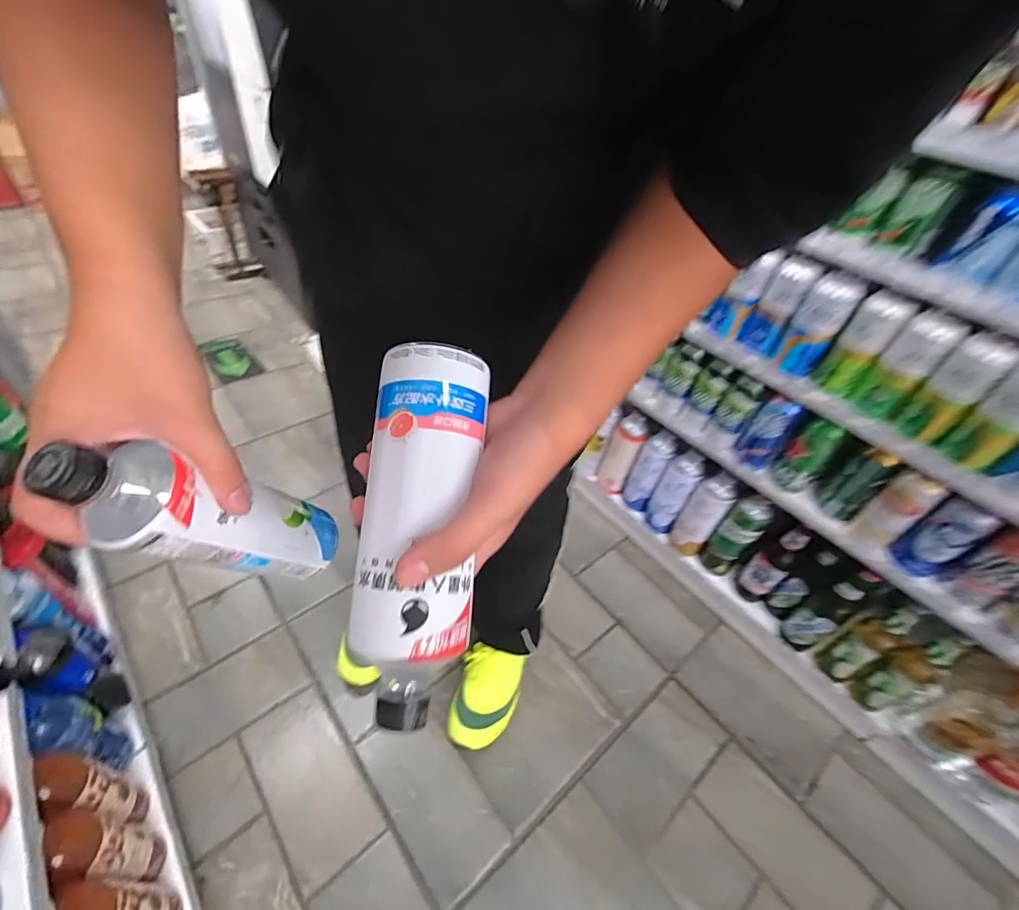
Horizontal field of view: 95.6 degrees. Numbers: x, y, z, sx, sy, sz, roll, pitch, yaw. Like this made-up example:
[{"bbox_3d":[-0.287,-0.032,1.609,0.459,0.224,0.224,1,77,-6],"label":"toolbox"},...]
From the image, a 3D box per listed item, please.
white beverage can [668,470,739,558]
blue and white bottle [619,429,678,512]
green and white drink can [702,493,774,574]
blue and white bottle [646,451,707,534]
[{"bbox_3d":[0.448,0.142,1.082,0.080,0.229,0.061,37,51,25],"label":"white beverage can"},{"bbox_3d":[0.344,0.044,1.161,0.076,0.224,0.070,23,46,13],"label":"blue and white bottle"},{"bbox_3d":[0.512,0.186,1.056,0.078,0.235,0.055,35,50,24],"label":"green and white drink can"},{"bbox_3d":[0.394,0.094,1.124,0.077,0.227,0.064,27,47,17],"label":"blue and white bottle"}]

